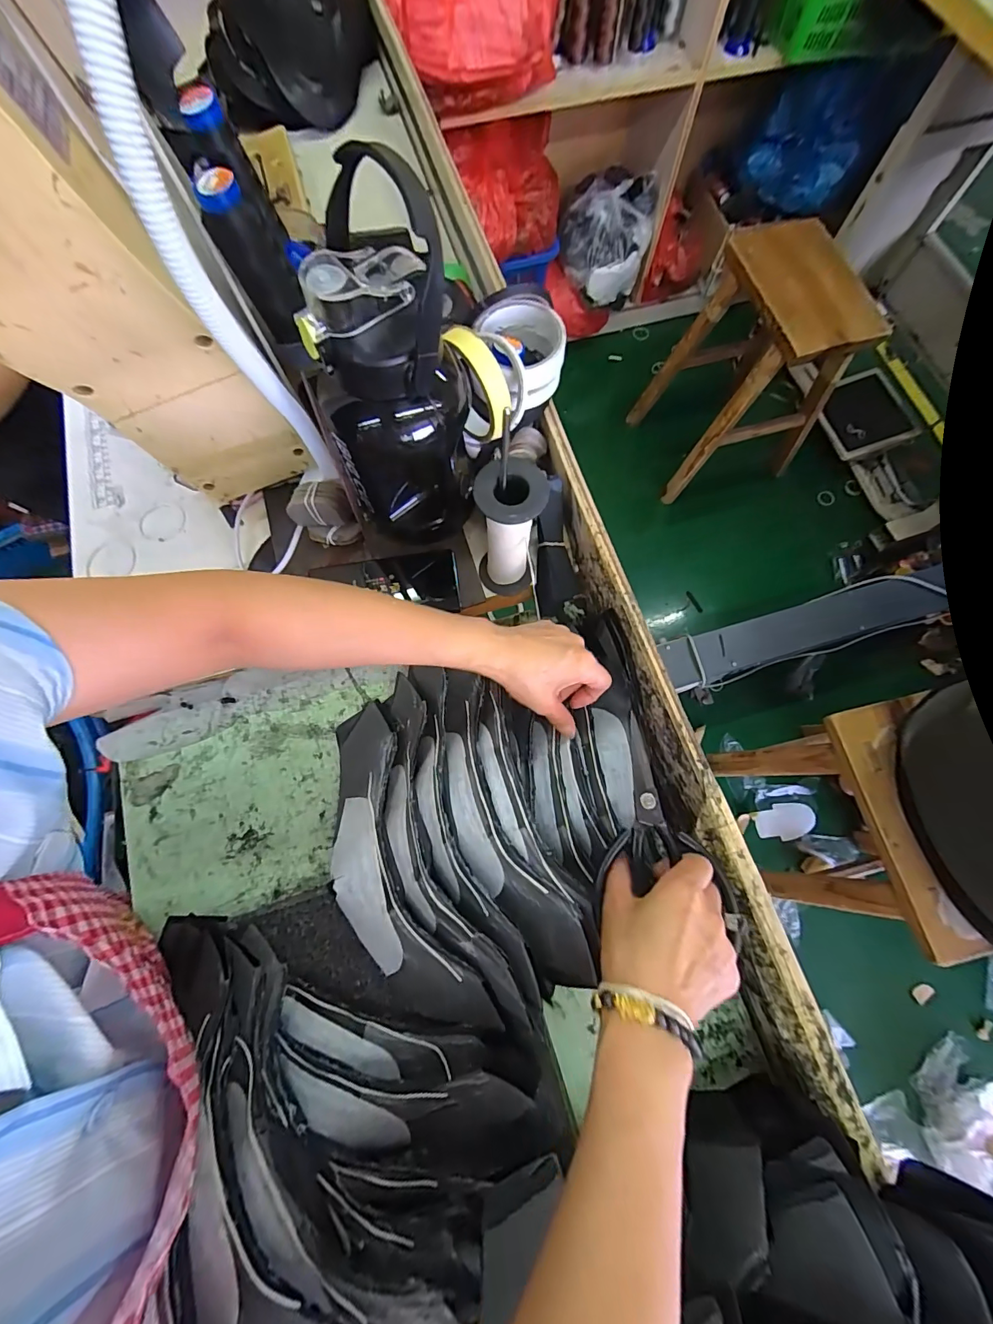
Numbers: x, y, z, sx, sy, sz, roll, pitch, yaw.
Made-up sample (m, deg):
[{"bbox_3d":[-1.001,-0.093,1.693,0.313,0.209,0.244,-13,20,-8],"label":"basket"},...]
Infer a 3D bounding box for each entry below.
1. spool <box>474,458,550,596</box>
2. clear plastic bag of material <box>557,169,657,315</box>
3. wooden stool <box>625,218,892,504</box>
[{"bbox_3d":[0.012,-0.117,0.413,0.056,0.146,0.053,0,74,0],"label":"spool"},{"bbox_3d":[0.320,-1.263,1.322,0.260,0.206,0.285,12,75,4],"label":"clear plastic bag of material"},{"bbox_3d":[0.666,-0.772,1.185,0.407,0.457,0.369,-15,75,-4],"label":"wooden stool"}]

